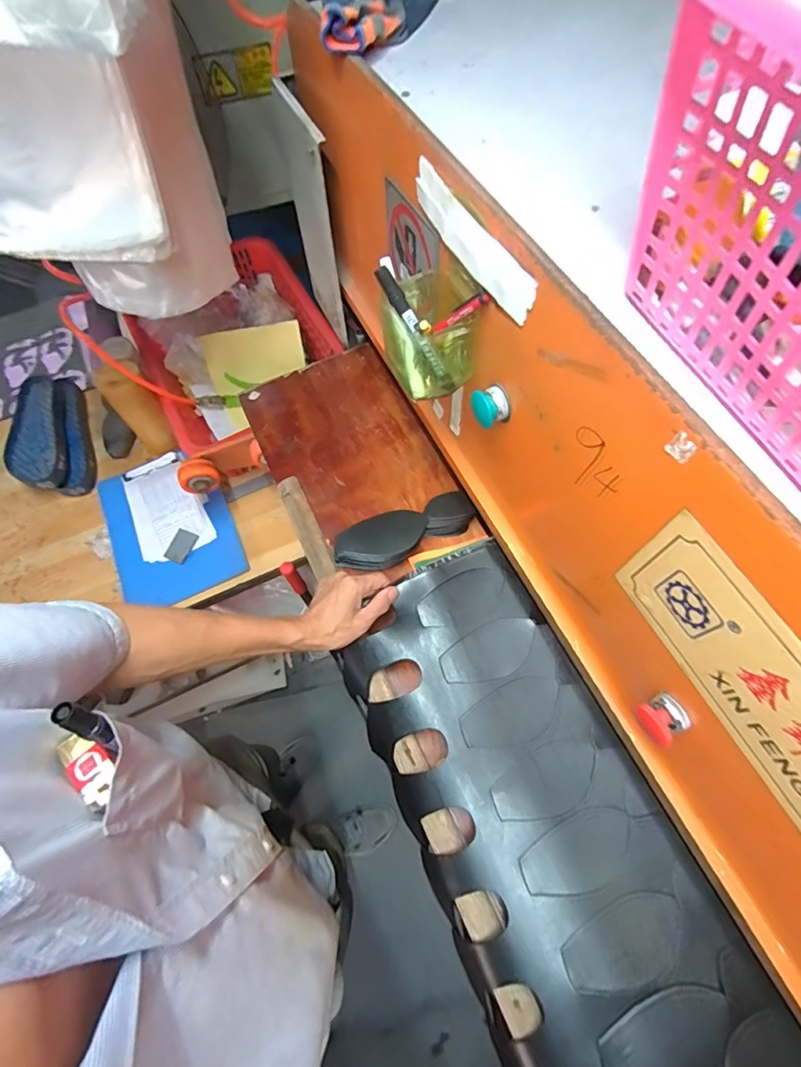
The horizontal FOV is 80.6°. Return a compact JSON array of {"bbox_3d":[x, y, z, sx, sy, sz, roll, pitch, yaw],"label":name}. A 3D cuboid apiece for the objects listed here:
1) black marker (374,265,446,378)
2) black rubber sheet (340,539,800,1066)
[{"bbox_3d":[0.010,-0.198,0.450,0.016,0.017,0.110,-42,112,-18],"label":"black marker"},{"bbox_3d":[0.136,0.294,0.501,0.243,0.049,0.567,-21,65,-10],"label":"black rubber sheet"}]

